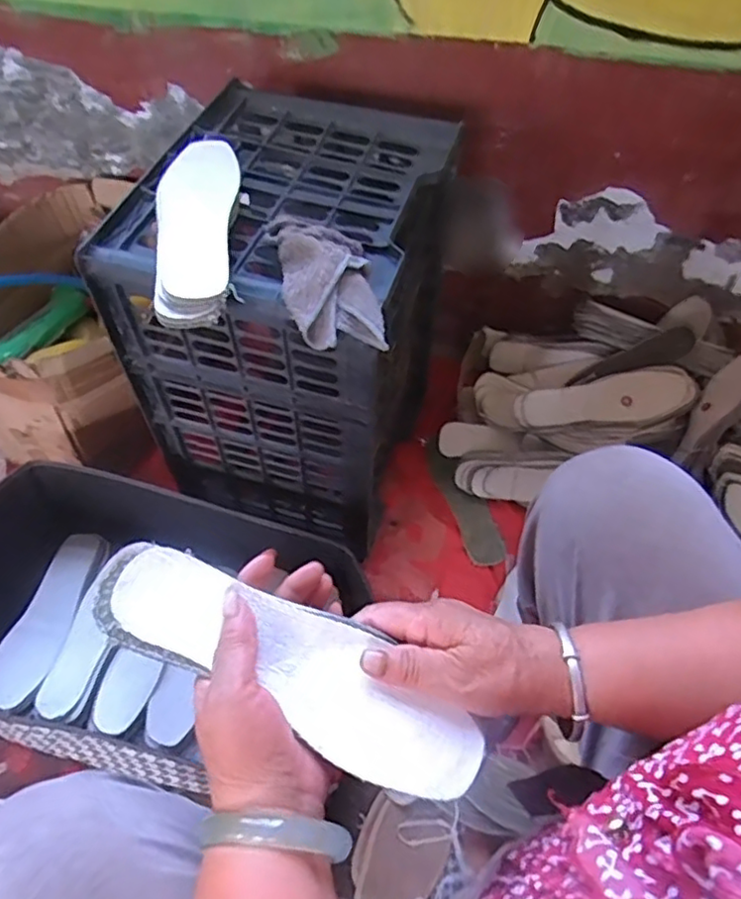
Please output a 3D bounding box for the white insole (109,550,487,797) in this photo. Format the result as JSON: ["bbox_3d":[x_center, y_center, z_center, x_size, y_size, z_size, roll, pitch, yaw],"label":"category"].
[{"bbox_3d":[-0.041,0.118,0.350,0.214,0.020,0.061,29,56,5],"label":"white insole"}]

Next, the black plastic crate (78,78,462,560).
[{"bbox_3d":[-0.095,-0.129,0.771,0.286,0.423,0.355,12,55,7],"label":"black plastic crate"}]

